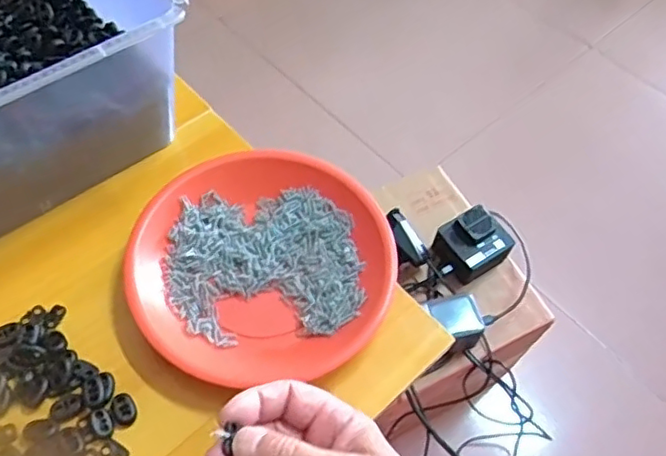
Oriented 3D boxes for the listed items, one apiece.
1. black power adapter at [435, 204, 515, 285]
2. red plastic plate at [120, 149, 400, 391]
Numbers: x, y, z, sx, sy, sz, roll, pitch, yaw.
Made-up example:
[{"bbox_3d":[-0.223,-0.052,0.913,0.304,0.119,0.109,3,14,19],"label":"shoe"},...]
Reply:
[{"bbox_3d":[0.176,0.020,0.773,0.083,0.047,0.074,-29,65,-21],"label":"black power adapter"},{"bbox_3d":[-0.053,0.025,0.459,0.191,0.032,0.177,2,58,-3],"label":"red plastic plate"}]

